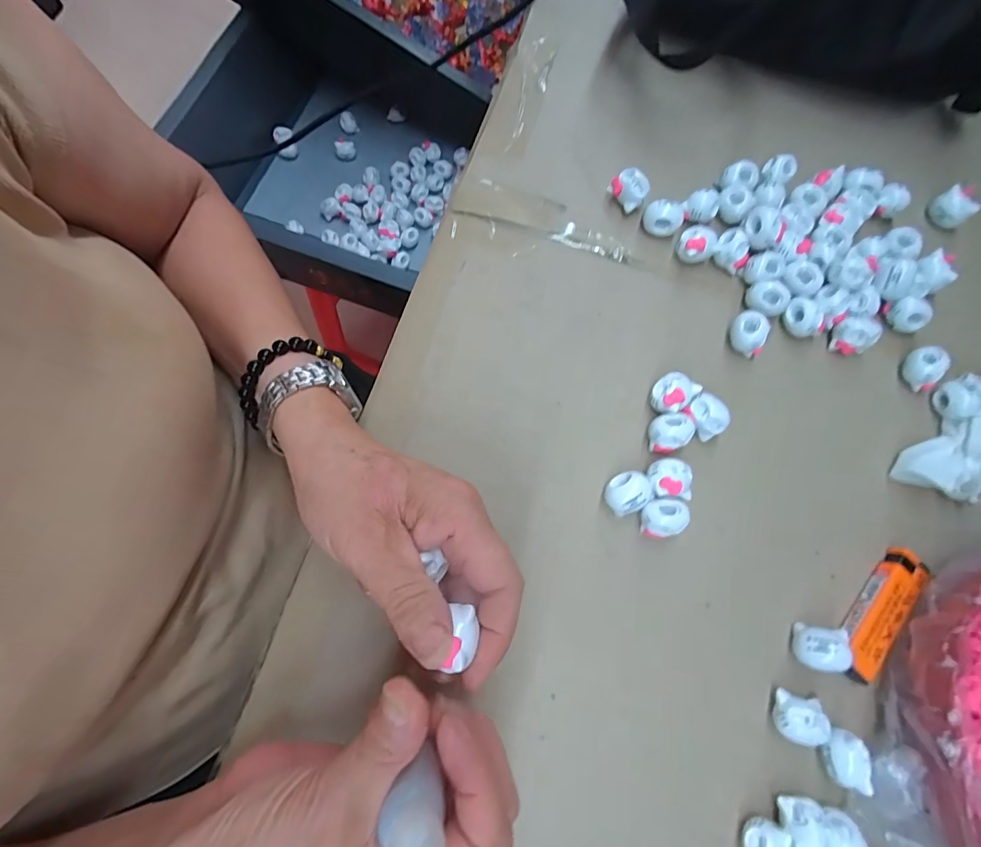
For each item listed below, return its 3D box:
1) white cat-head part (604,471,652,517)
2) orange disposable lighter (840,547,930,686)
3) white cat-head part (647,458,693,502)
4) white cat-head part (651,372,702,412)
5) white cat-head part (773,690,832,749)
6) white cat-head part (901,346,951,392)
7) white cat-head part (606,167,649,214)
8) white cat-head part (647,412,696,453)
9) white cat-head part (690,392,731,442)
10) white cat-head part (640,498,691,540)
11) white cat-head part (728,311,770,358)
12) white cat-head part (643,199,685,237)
[{"bbox_3d":[0.079,0.041,0.270,0.025,0.021,0.021,-22,77,-9],"label":"white cat-head part"},{"bbox_3d":[0.222,0.108,0.265,0.023,0.013,0.079,40,76,7],"label":"orange disposable lighter"},{"bbox_3d":[0.103,0.033,0.270,0.025,0.022,0.022,6,75,-2],"label":"white cat-head part"},{"bbox_3d":[0.110,-0.018,0.282,0.027,0.021,0.021,-39,81,-13],"label":"white cat-head part"},{"bbox_3d":[0.164,0.157,0.247,0.026,0.021,0.022,18,74,1],"label":"white cat-head part"},{"bbox_3d":[0.283,-0.036,0.303,0.019,0.020,0.025,-22,77,-9],"label":"white cat-head part"},{"bbox_3d":[0.095,-0.161,0.320,0.014,0.023,0.025,-41,81,-13],"label":"white cat-head part"},{"bbox_3d":[0.106,0.005,0.276,0.024,0.020,0.021,-25,78,-10],"label":"white cat-head part"},{"bbox_3d":[0.131,-0.004,0.281,0.019,0.021,0.024,-32,79,-11],"label":"white cat-head part"},{"bbox_3d":[0.098,0.055,0.268,0.026,0.027,0.021,-5,75,-5],"label":"white cat-head part"},{"bbox_3d":[0.165,-0.057,0.297,0.019,0.020,0.025,-37,80,-12],"label":"white cat-head part"},{"bbox_3d":[0.118,-0.140,0.318,0.025,0.018,0.020,31,75,5],"label":"white cat-head part"}]

